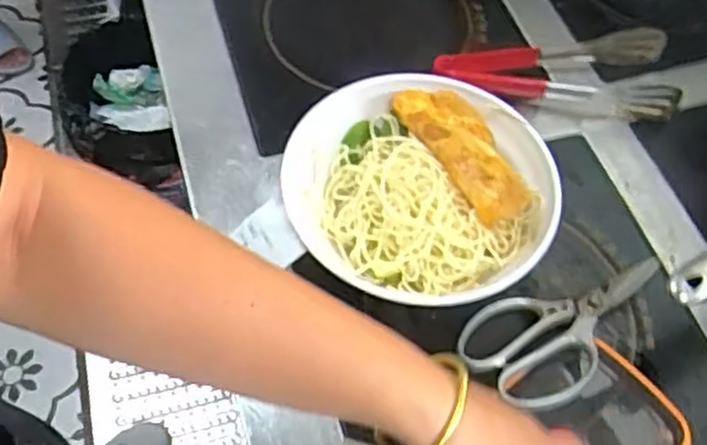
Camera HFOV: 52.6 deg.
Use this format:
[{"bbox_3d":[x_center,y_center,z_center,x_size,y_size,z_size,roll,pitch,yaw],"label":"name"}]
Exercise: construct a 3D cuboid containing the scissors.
[{"bbox_3d":[0.169,0.070,0.574,0.096,0.011,0.195,32,53,31],"label":"scissors"}]

